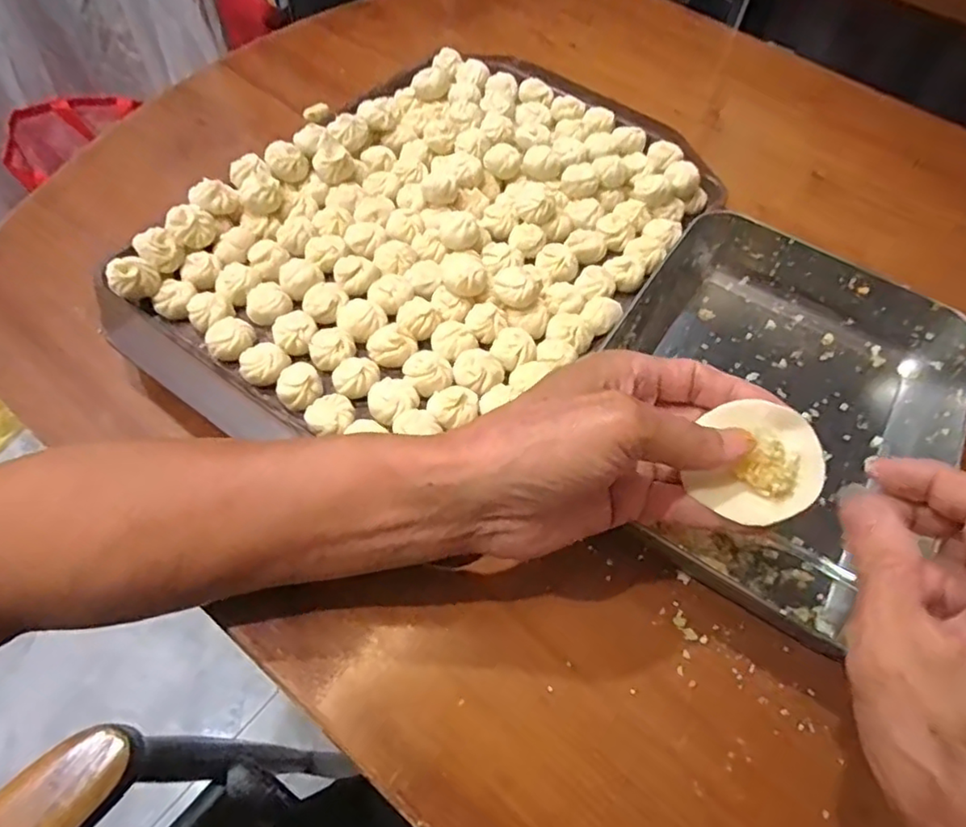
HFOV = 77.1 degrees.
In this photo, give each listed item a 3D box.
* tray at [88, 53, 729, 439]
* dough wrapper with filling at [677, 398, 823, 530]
[{"bbox_3d":[-0.031,-0.128,0.436,0.278,0.052,0.396,33,62,15],"label":"tray"},{"bbox_3d":[0.123,0.022,0.267,0.050,0.012,0.053,-2,74,8],"label":"dough wrapper with filling"}]

